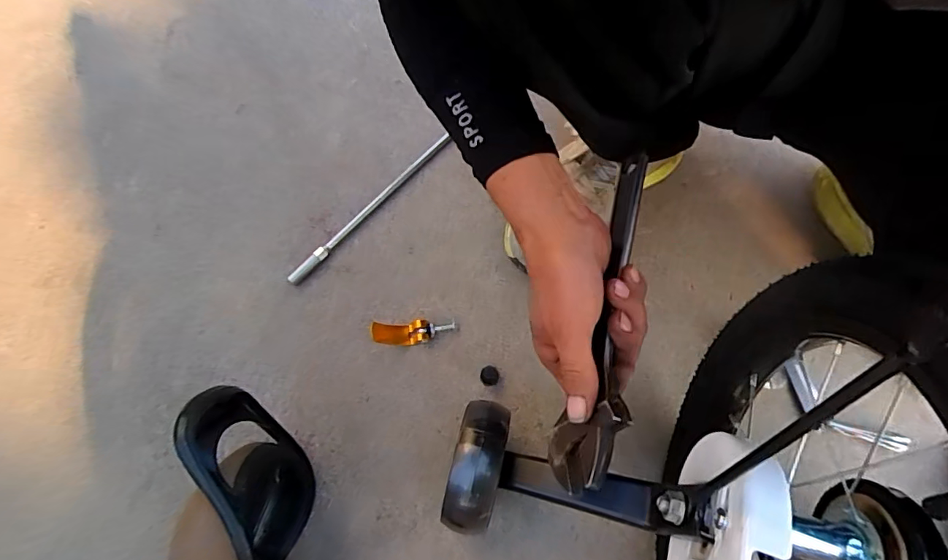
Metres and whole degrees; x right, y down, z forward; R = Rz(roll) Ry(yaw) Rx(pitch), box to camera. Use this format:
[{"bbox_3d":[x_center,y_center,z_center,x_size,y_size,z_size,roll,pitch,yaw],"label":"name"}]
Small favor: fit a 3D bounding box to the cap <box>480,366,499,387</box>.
[{"bbox_3d":[0.016,0.095,0.483,0.018,0.010,0.019,1,69,-2],"label":"cap"}]

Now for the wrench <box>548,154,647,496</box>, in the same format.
[{"bbox_3d":[0.089,0.023,0.343,0.018,0.063,0.235,24,62,-22],"label":"wrench"}]

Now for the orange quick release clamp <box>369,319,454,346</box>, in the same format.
[{"bbox_3d":[-0.062,0.052,0.488,0.085,0.017,0.022,-2,67,-29],"label":"orange quick release clamp"}]

